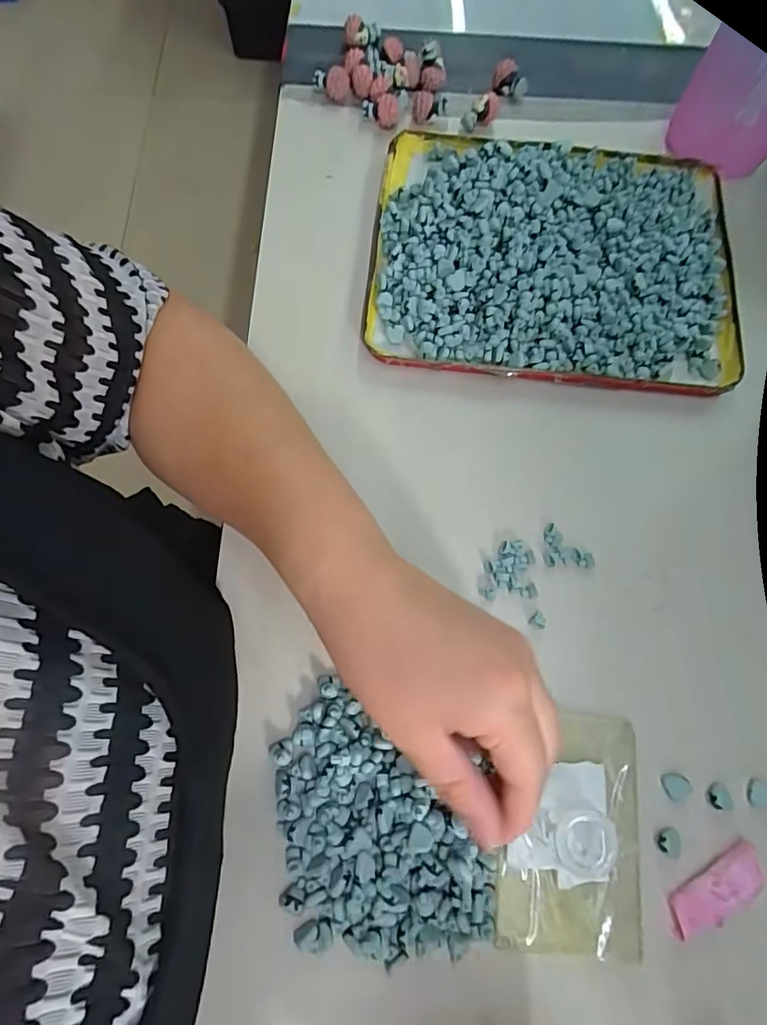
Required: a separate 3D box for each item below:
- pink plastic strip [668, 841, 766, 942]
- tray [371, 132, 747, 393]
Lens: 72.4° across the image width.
[{"bbox_3d":[0.161,0.182,0.250,0.054,0.013,0.020,-31,75,-11],"label":"pink plastic strip"},{"bbox_3d":[0.119,-0.183,0.359,0.244,0.030,0.200,6,72,1],"label":"tray"}]

